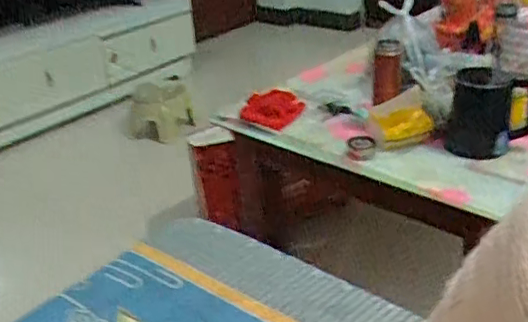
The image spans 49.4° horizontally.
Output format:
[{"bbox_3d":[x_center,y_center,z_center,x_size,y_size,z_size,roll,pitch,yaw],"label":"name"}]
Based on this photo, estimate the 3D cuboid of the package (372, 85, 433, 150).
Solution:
[{"bbox_3d":[0.311,-0.092,1.292,0.119,0.111,0.025,-22,-2,1],"label":"package"}]

